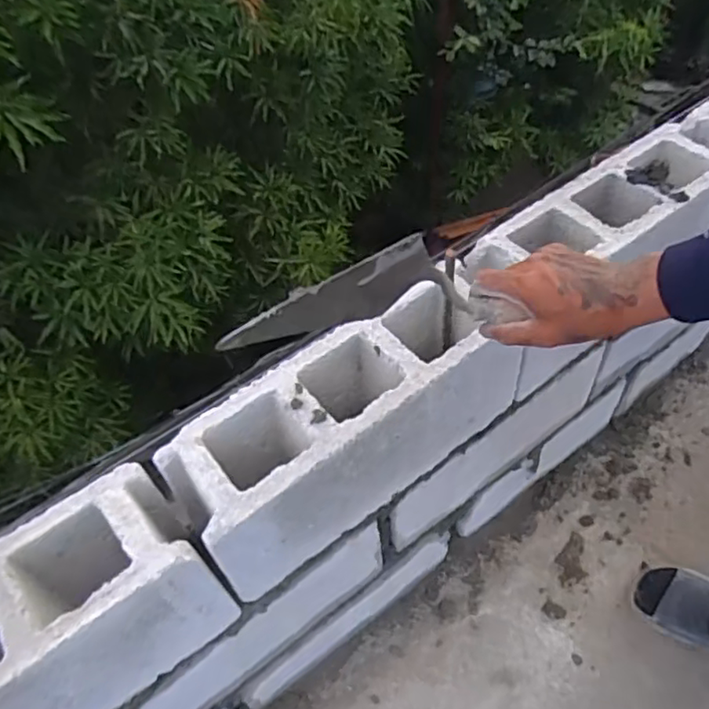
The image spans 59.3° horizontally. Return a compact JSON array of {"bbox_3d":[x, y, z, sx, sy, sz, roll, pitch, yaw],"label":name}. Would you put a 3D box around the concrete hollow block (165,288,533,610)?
[{"bbox_3d":[-0.003,0.077,0.706,0.393,0.186,0.136,-31,56,-19],"label":"concrete hollow block"}]

